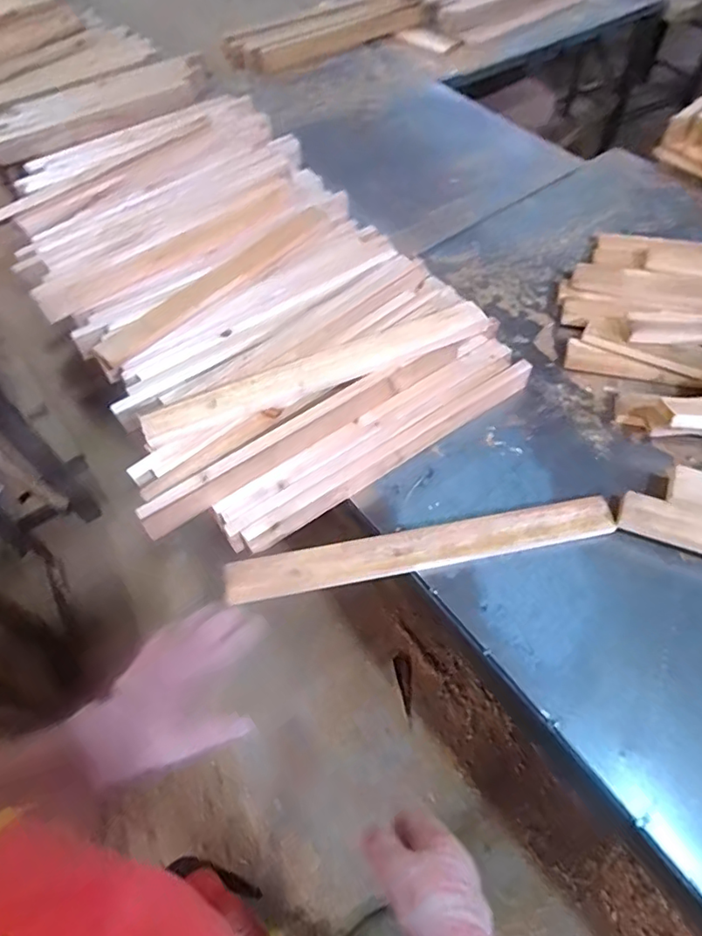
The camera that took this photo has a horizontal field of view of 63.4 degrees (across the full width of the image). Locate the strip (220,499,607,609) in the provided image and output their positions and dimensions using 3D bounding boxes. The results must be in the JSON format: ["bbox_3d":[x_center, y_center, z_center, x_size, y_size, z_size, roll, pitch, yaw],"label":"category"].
[{"bbox_3d":[0.093,0.104,0.727,0.494,0.028,0.050,-8,57,-6],"label":"strip"}]

